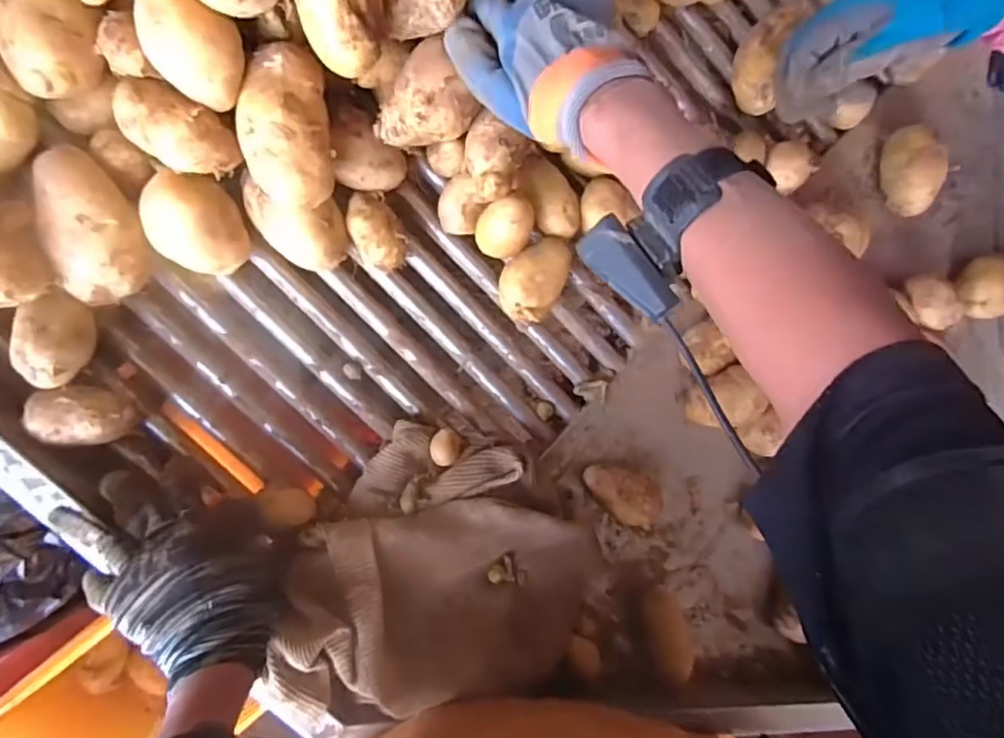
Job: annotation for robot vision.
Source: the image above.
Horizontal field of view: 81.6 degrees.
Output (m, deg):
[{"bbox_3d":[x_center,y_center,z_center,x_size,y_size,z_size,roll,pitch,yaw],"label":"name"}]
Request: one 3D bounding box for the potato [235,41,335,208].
[{"bbox_3d":[-0.152,-0.168,0.416,0.059,0.053,0.102,-7,90,-8],"label":"potato"}]

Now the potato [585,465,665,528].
[{"bbox_3d":[0.110,0.113,0.522,0.083,0.034,0.045,22,86,-7],"label":"potato"}]

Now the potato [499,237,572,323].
[{"bbox_3d":[0.025,-0.076,0.501,0.049,0.043,0.071,29,85,-6],"label":"potato"}]

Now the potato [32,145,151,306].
[{"bbox_3d":[-0.291,-0.103,0.417,0.056,0.046,0.102,-7,90,-8],"label":"potato"}]

